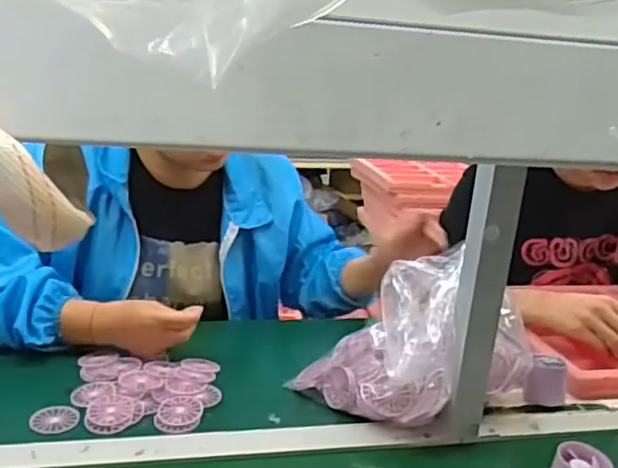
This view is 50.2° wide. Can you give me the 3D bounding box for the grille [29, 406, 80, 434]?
[{"bbox_3d":[-0.290,0.211,0.751,0.052,0.004,0.047,3,25,-1],"label":"grille"}]

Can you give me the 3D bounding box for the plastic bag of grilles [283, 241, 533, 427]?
[{"bbox_3d":[0.132,0.128,0.831,0.235,0.166,0.178,-5,20,-35],"label":"plastic bag of grilles"}]

